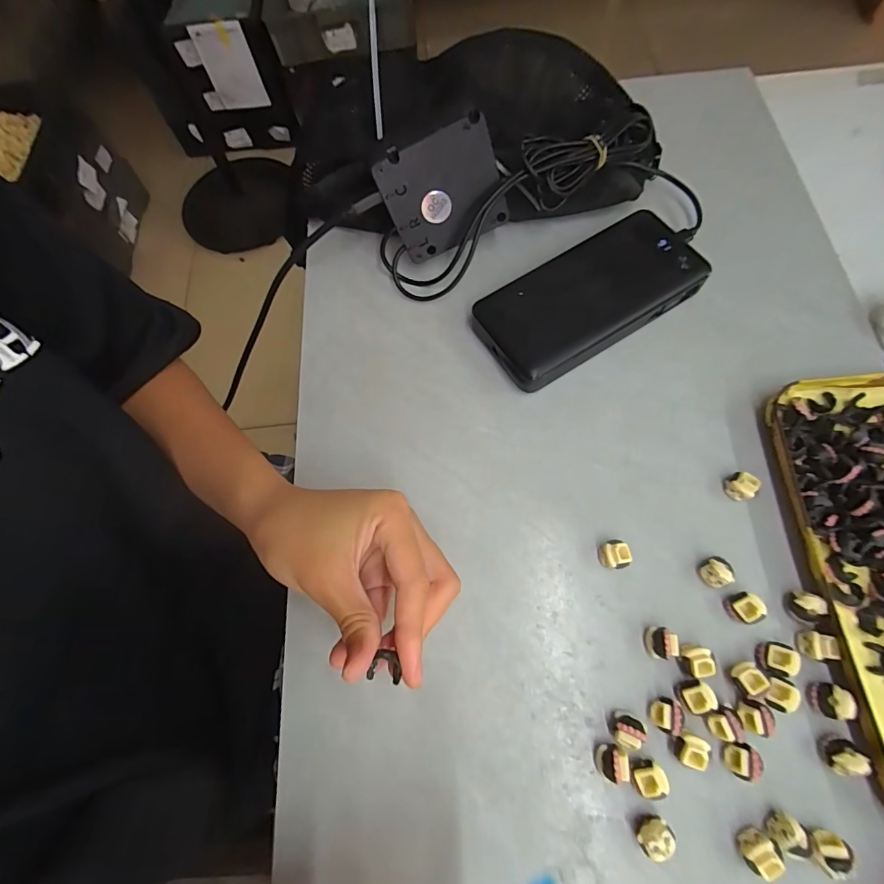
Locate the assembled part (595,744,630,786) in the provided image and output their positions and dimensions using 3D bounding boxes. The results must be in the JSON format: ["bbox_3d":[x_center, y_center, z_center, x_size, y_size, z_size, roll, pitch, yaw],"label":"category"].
[{"bbox_3d":[0.085,0.164,0.227,0.014,0.014,0.020,-3,69,2],"label":"assembled part"}]

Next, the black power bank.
[{"bbox_3d":[0.101,-0.101,0.318,0.154,0.028,0.074,-31,71,-9],"label":"black power bank"}]

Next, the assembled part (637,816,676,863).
[{"bbox_3d":[0.101,0.188,0.216,0.016,0.016,0.016,-1,69,2],"label":"assembled part"}]

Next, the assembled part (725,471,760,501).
[{"bbox_3d":[0.181,0.027,0.272,0.014,0.013,0.015,-1,69,2],"label":"assembled part"}]

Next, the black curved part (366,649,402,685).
[{"bbox_3d":[-0.024,0.097,0.194,0.014,0.005,0.013,10,70,6],"label":"black curved part"}]

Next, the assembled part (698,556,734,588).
[{"bbox_3d":[0.155,0.074,0.256,0.014,0.013,0.016,-5,69,1],"label":"assembled part"}]

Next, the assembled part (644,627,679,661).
[{"bbox_3d":[0.119,0.110,0.245,0.014,0.013,0.016,7,70,5],"label":"assembled part"}]

